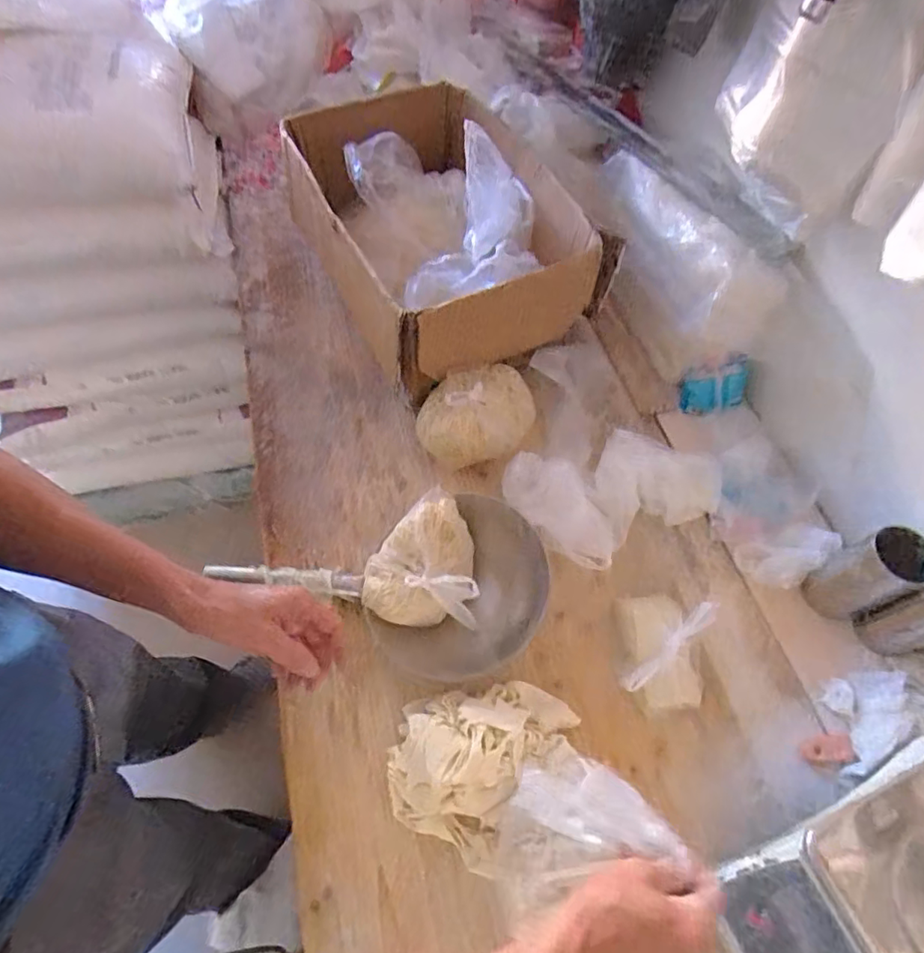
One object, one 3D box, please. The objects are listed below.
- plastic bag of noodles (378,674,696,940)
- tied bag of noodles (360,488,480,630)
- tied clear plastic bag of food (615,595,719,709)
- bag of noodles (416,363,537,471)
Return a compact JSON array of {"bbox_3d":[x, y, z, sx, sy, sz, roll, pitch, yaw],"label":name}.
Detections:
[{"bbox_3d":[0.041,0.316,0.569,0.224,0.153,0.198,-13,62,-10],"label":"plastic bag of noodles"},{"bbox_3d":[-0.053,0.102,0.702,0.138,0.061,0.169,1,77,-3],"label":"tied bag of noodles"},{"bbox_3d":[0.259,0.223,0.701,0.120,0.044,0.141,7,61,1],"label":"tied clear plastic bag of food"},{"bbox_3d":[0.027,-0.089,0.838,0.184,0.091,0.133,-22,64,-14],"label":"bag of noodles"}]

